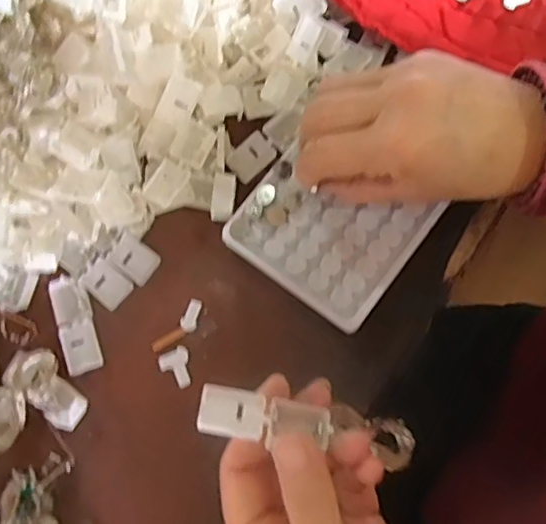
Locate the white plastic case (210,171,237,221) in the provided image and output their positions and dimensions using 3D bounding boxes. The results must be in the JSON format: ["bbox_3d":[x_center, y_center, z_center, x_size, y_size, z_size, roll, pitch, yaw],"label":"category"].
[{"bbox_3d":[-0.030,-0.039,0.358,0.013,0.004,0.028,9,96,3],"label":"white plastic case"}]

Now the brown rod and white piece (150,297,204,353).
[{"bbox_3d":[-0.054,0.039,0.350,0.013,0.004,0.038,38,82,13],"label":"brown rod and white piece"}]

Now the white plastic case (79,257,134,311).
[{"bbox_3d":[-0.099,0.013,0.356,0.028,0.004,0.021,39,82,13],"label":"white plastic case"}]

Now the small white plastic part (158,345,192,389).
[{"bbox_3d":[-0.054,0.061,0.343,0.018,0.004,0.023,-30,75,-3],"label":"small white plastic part"}]

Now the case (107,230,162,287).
[{"bbox_3d":[-0.084,-0.002,0.358,0.029,0.006,0.021,36,81,13],"label":"case"}]

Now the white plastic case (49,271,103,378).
[{"bbox_3d":[-0.116,0.036,0.348,0.020,0.007,0.059,-21,75,-1],"label":"white plastic case"}]

